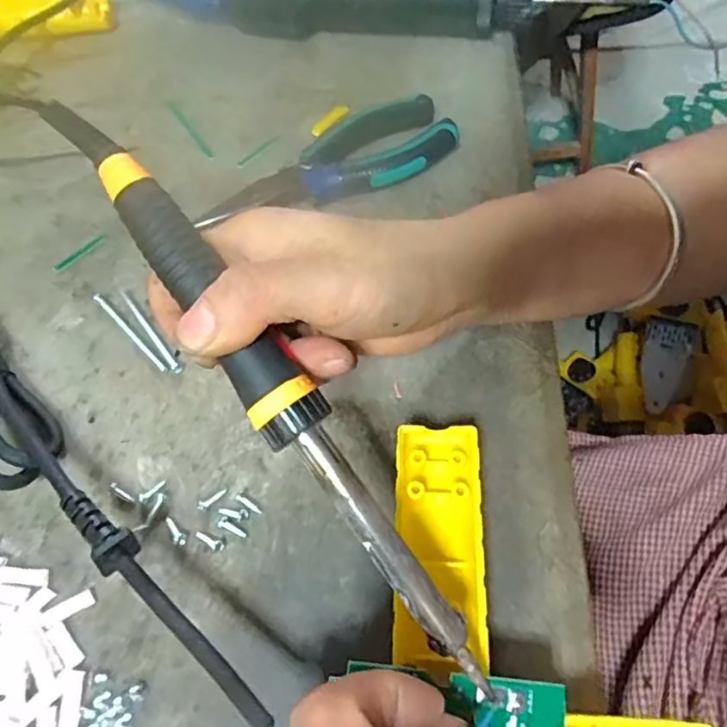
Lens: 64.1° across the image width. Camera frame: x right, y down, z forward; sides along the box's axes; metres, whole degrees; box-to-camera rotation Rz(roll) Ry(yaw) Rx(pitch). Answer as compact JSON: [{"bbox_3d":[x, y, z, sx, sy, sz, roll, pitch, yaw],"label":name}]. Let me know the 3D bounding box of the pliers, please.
[{"bbox_3d":[-0.021,-0.110,0.333,0.148,0.020,0.049,-21,63,-7],"label":"pliers"}]

